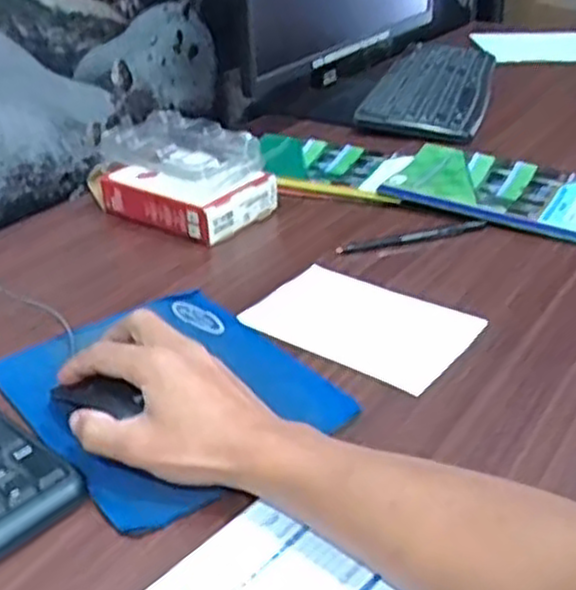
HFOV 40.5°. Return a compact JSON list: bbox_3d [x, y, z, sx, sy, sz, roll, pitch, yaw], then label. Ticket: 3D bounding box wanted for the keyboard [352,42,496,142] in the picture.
[{"bbox_3d":[0.217,-0.313,1.133,0.145,0.027,0.439,9,32,15],"label":"keyboard"}]

